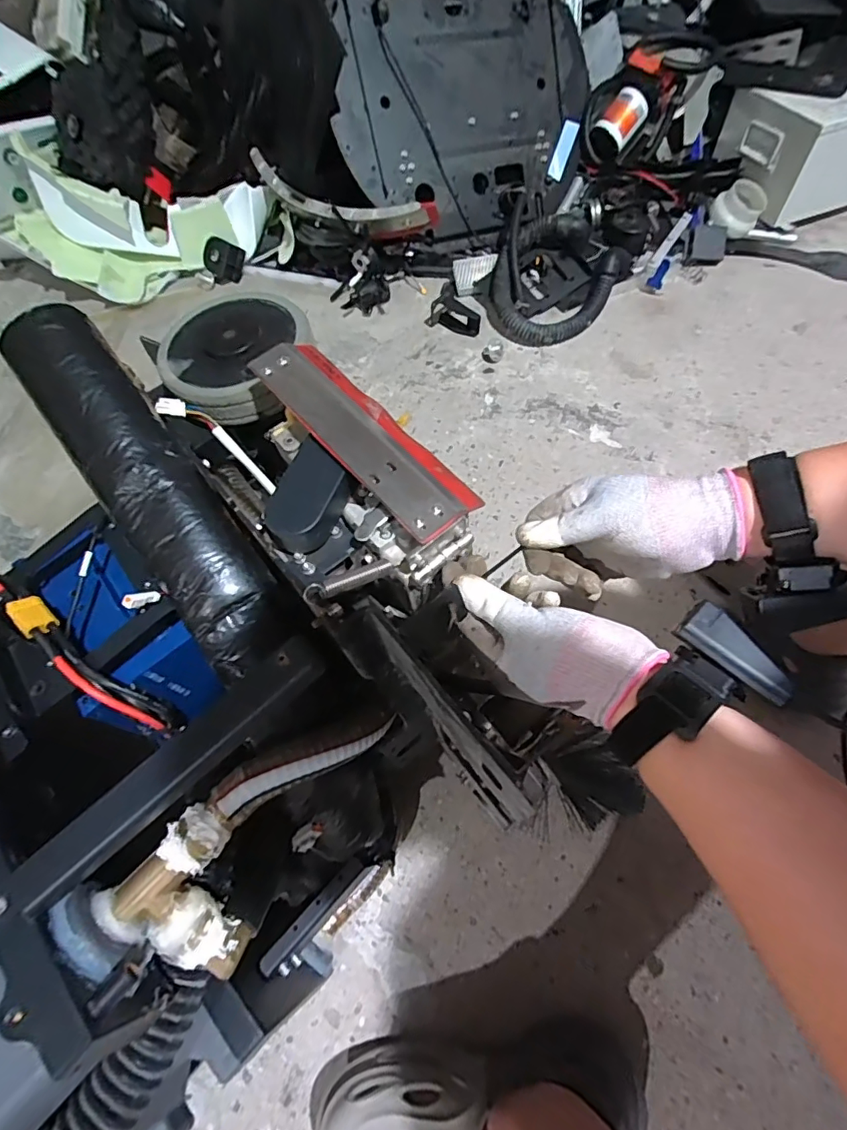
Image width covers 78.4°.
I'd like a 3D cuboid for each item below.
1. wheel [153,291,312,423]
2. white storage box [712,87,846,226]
[{"bbox_3d":[-0.180,-0.203,0.497,0.144,0.038,0.139,-2,61,3],"label":"wheel"},{"bbox_3d":[0.883,-0.902,1.110,0.446,0.219,0.194,-16,61,-5],"label":"white storage box"}]

